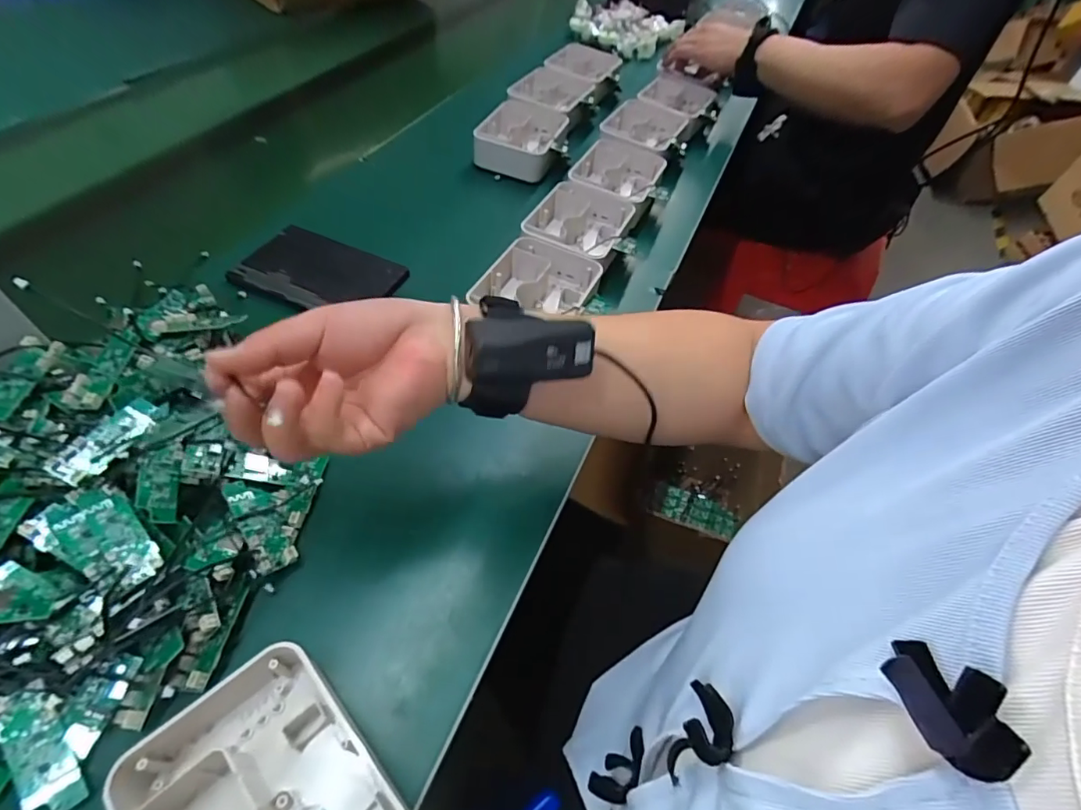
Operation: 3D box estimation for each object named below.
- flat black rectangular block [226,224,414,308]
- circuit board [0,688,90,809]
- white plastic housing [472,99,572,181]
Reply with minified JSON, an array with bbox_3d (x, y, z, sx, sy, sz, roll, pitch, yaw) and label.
[{"bbox_3d":[-0.226,-0.135,0.523,0.145,0.016,0.098,25,58,4],"label":"flat black rectangular block"},{"bbox_3d":[-0.267,0.184,0.270,0.027,0.006,0.069,-35,77,-27],"label":"circuit board"},{"bbox_3d":[-0.023,-0.366,0.699,0.111,0.041,0.127,13,53,5],"label":"white plastic housing"}]

